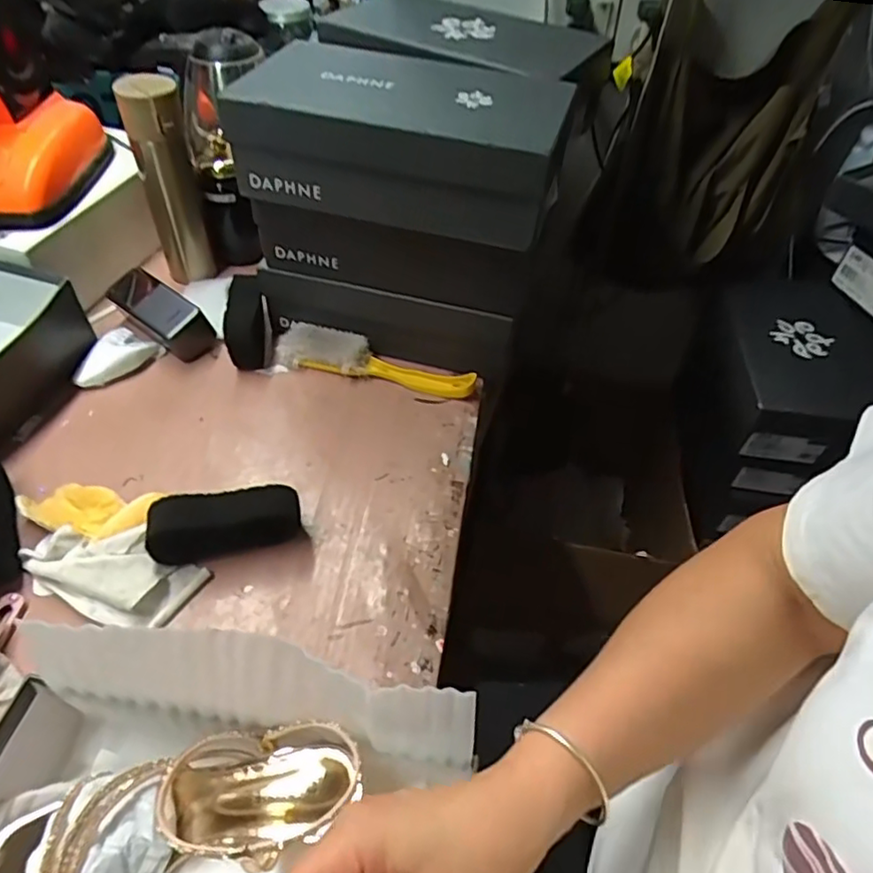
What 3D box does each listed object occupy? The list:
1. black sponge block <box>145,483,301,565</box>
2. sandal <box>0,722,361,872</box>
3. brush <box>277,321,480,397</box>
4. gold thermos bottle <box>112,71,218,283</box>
[{"bbox_3d":[-0.190,0.081,0.563,0.128,0.068,0.033,-9,50,-11],"label":"black sponge block"},{"bbox_3d":[-0.157,0.229,0.367,0.226,0.059,0.085,-13,51,-14],"label":"sandal"},{"bbox_3d":[-0.072,-0.091,0.731,0.246,0.037,0.053,12,49,7],"label":"brush"},{"bbox_3d":[-0.326,-0.305,0.762,0.064,0.248,0.057,-22,54,-21],"label":"gold thermos bottle"}]

